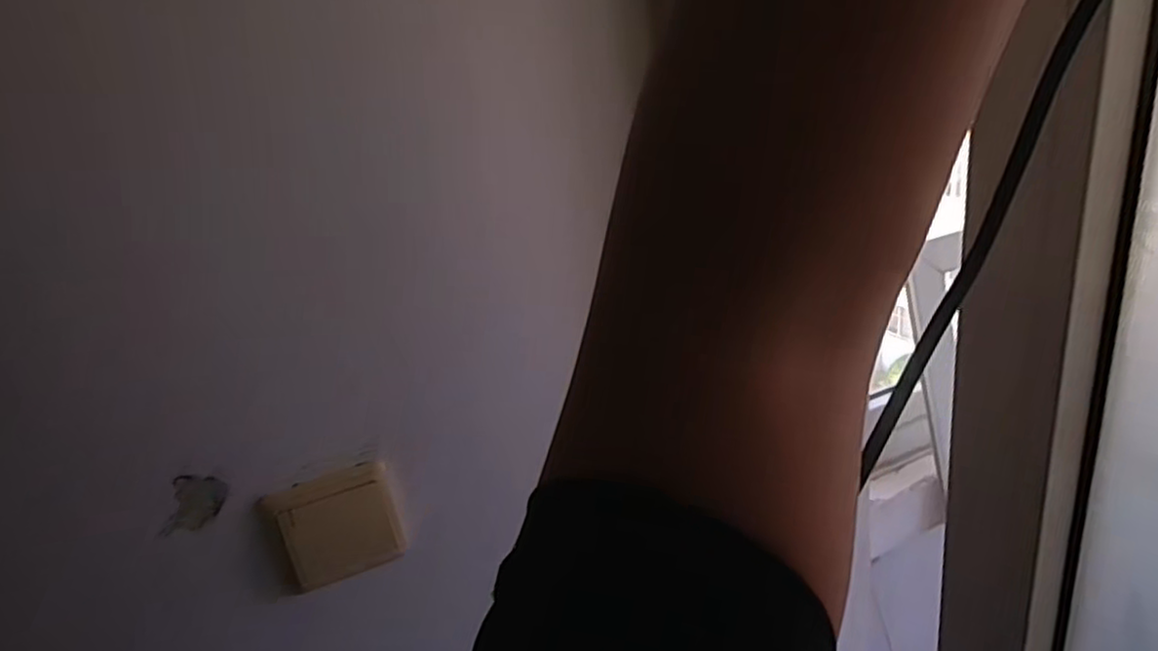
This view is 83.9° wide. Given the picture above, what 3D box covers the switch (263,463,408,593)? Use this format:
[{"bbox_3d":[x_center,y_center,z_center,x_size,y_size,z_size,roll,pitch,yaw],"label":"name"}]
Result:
[{"bbox_3d":[-0.173,0.145,0.467,0.081,0.075,0.019,-16,25,-23],"label":"switch"}]

